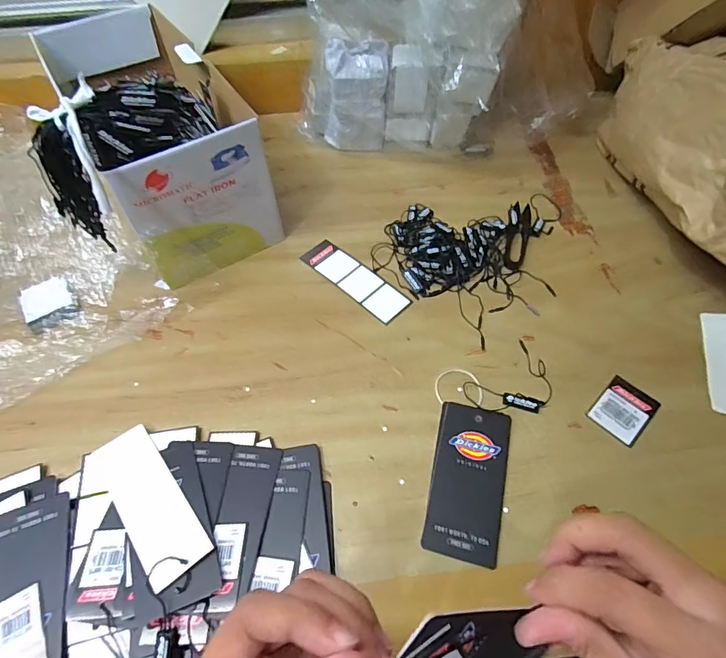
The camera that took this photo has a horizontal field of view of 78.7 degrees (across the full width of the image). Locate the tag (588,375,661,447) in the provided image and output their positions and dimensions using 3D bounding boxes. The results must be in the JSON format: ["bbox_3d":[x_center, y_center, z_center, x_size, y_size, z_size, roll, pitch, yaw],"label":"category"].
[{"bbox_3d":[0.204,0.062,0.346,0.048,0.004,0.037,-39,63,-23],"label":"tag"}]

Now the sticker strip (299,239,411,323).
[{"bbox_3d":[-0.008,-0.049,0.431,0.118,0.004,0.035,38,64,24],"label":"sticker strip"}]

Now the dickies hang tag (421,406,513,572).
[{"bbox_3d":[0.077,0.107,0.319,0.052,0.004,0.110,11,56,9],"label":"dickies hang tag"}]

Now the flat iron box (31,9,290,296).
[{"bbox_3d":[-0.203,-0.191,0.453,0.124,0.129,0.289,-29,59,-18],"label":"flat iron box"}]

